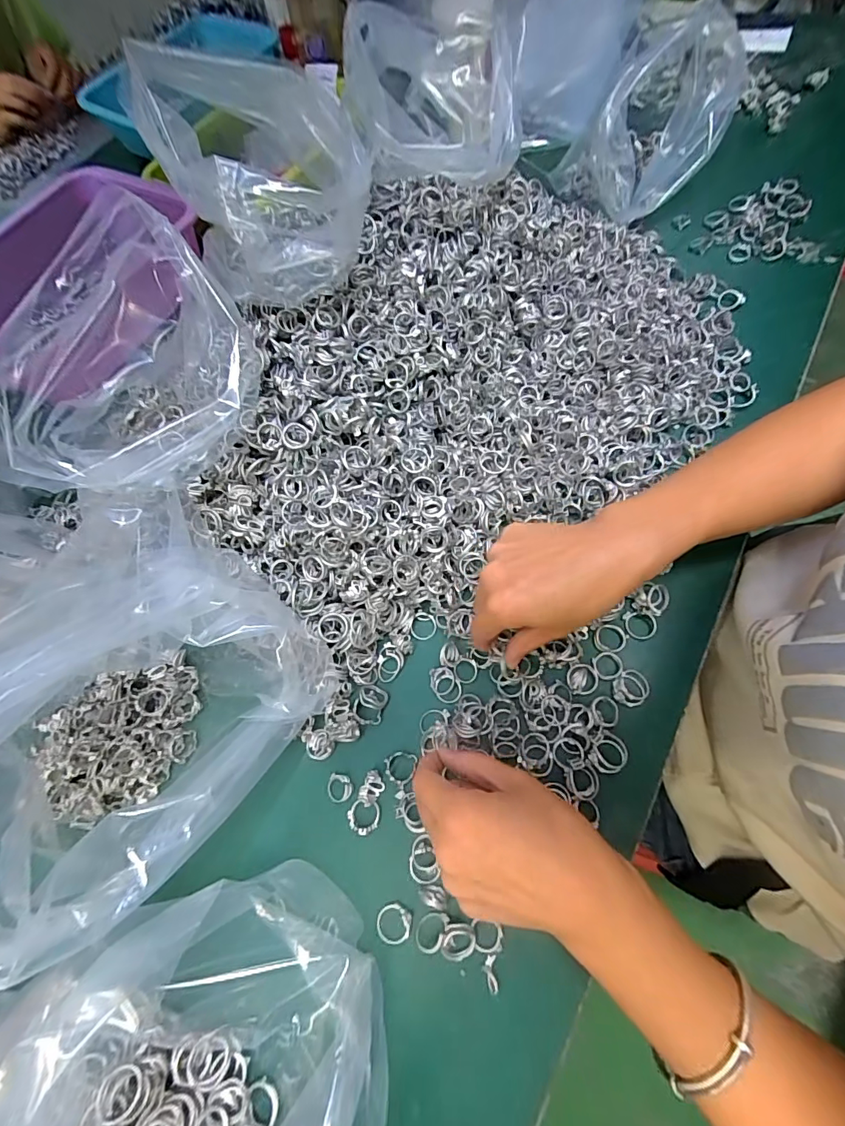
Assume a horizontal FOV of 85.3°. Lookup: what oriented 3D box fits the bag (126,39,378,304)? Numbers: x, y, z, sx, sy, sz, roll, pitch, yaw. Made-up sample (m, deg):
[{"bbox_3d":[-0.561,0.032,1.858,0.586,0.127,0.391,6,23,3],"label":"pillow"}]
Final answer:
[{"bbox_3d":[-0.122,-0.286,0.358,0.121,0.128,0.154,-35,68,-8],"label":"bag"}]

